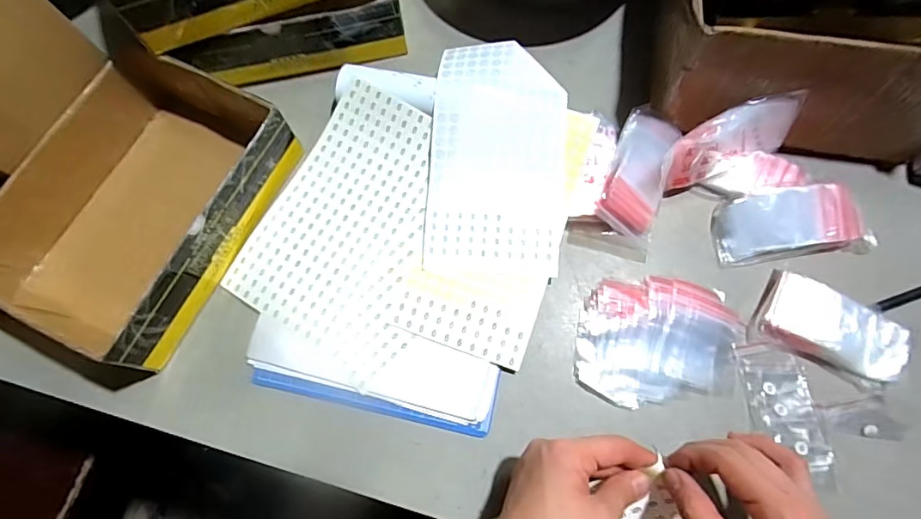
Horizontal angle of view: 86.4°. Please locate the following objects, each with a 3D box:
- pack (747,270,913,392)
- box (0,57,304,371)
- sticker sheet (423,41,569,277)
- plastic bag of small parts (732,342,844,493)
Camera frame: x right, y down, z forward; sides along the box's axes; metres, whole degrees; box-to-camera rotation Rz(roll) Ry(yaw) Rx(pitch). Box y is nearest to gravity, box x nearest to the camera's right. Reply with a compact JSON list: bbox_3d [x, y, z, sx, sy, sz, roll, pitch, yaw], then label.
[{"bbox_3d":[0.323,0.060,0.424,0.117,0.024,0.065,27,75,10],"label":"pack"},{"bbox_3d":[-0.292,-0.048,0.457,0.177,0.091,0.250,24,75,9],"label":"box"},{"bbox_3d":[0.034,-0.099,0.467,0.127,0.022,0.224,2,87,9],"label":"sticker sheet"},{"bbox_3d":[0.277,0.132,0.418,0.058,0.012,0.120,-6,72,0],"label":"plastic bag of small parts"}]

